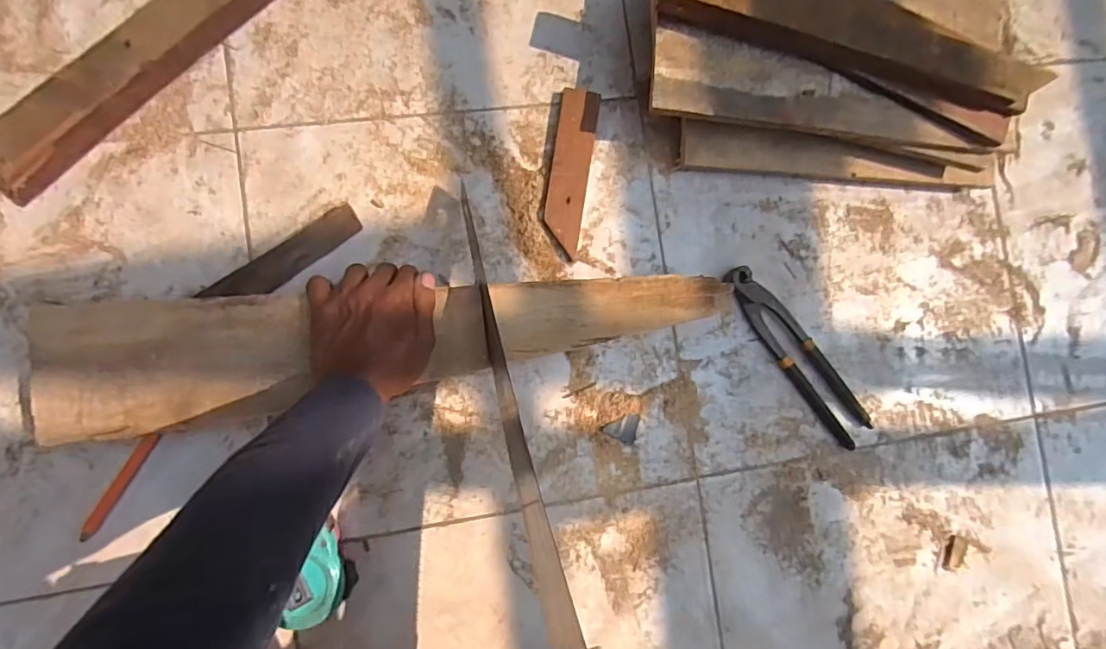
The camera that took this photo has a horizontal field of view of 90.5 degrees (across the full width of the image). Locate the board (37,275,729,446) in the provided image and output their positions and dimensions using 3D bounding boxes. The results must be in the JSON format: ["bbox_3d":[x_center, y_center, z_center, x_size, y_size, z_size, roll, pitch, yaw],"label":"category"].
[{"bbox_3d":[-0.127,0.015,0.476,0.575,0.017,0.104,-6,87,-8],"label":"board"}]

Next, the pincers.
[{"bbox_3d":[0.254,0.031,0.569,0.043,0.017,0.220,-39,92,-8],"label":"pincers"}]

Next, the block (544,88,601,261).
[{"bbox_3d":[0.018,-0.155,0.554,0.039,0.014,0.165,9,85,-7],"label":"block"}]

